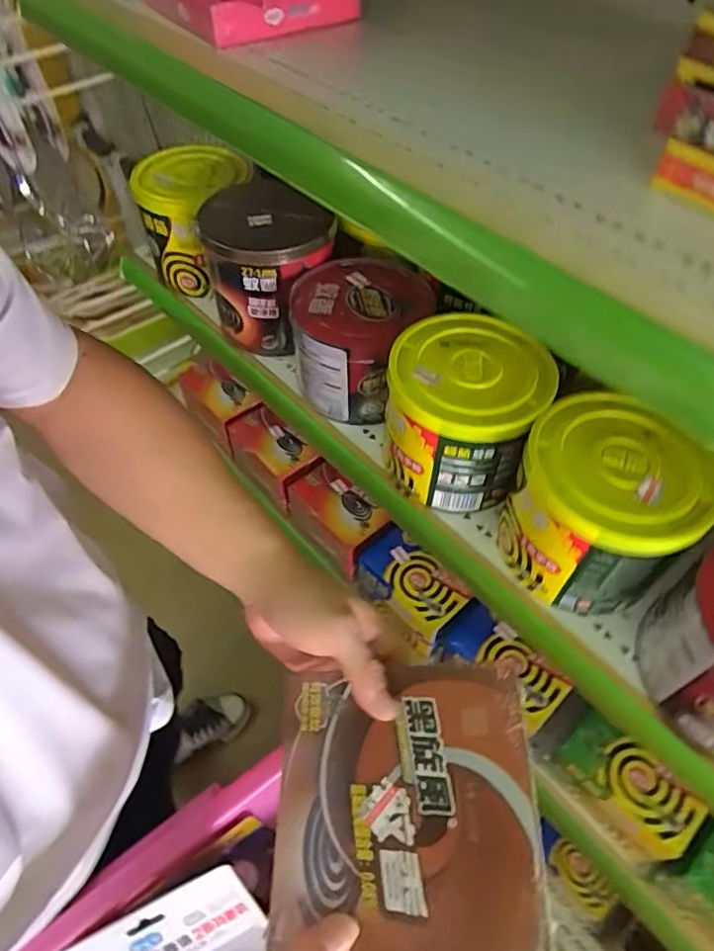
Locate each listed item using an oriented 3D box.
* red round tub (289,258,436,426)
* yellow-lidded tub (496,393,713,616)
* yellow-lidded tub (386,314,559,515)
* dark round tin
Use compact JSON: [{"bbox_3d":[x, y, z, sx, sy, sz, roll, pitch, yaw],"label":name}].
[{"bbox_3d":[0.001,-0.138,0.574,0.123,0.102,0.134,-1,54,1],"label":"red round tub"},{"bbox_3d":[0.187,0.025,0.447,0.123,0.114,0.124,-1,54,1],"label":"yellow-lidded tub"},{"bbox_3d":[0.093,-0.052,0.505,0.128,0.110,0.127,-1,54,1],"label":"yellow-lidded tub"},{"bbox_3d":[-0.091,-0.218,0.608,0.126,0.131,0.132,-14,55,-9],"label":"dark round tin"}]

